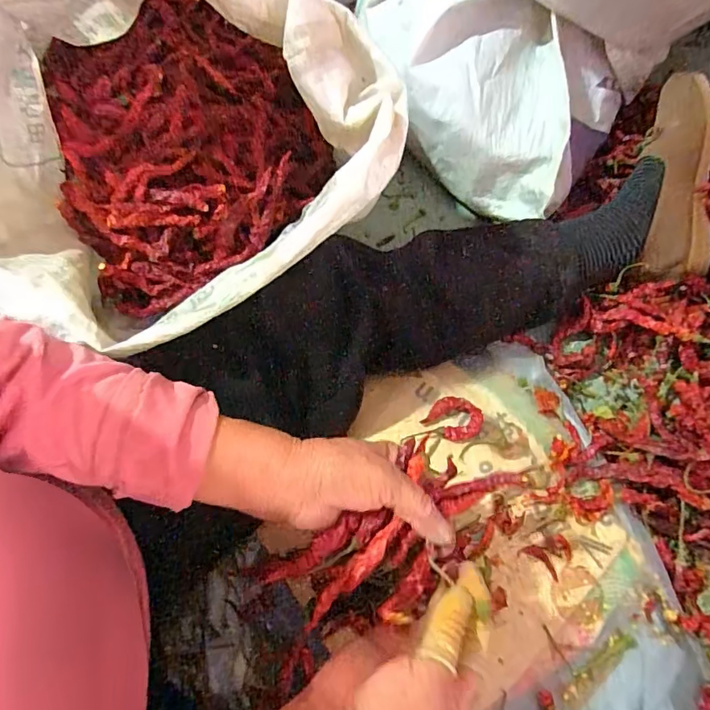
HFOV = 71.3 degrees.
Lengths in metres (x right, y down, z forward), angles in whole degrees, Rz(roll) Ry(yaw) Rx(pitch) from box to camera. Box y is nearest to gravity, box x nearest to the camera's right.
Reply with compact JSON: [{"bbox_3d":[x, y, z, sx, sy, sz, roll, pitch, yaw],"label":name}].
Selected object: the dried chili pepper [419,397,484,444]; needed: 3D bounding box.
[{"bbox_3d":[0.094,0.060,0.463,0.046,0.011,0.042,-1,63,2],"label":"dried chili pepper"}]

